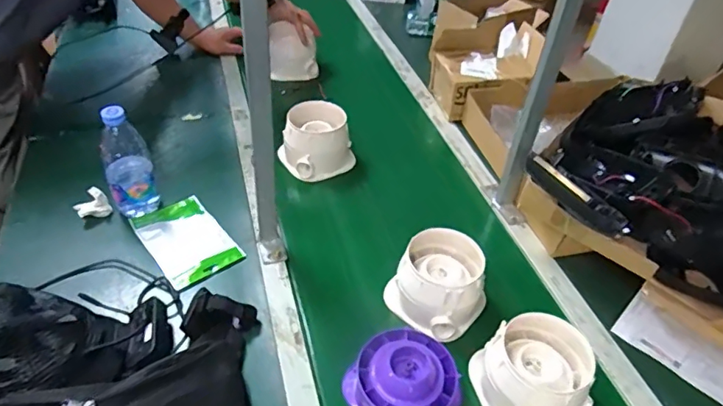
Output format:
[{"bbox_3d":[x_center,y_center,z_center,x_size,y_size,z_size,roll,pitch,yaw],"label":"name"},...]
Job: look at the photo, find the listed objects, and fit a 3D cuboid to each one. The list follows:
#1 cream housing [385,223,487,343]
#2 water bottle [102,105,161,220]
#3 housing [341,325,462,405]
[{"bbox_3d":[0.123,0.115,0.780,0.134,0.096,0.147,25,45,20],"label":"cream housing"},{"bbox_3d":[-0.378,-0.064,0.825,0.072,0.187,0.058,-13,45,-20],"label":"water bottle"},{"bbox_3d":[0.058,0.238,0.672,0.127,0.073,0.131,-26,50,-30],"label":"housing"}]

